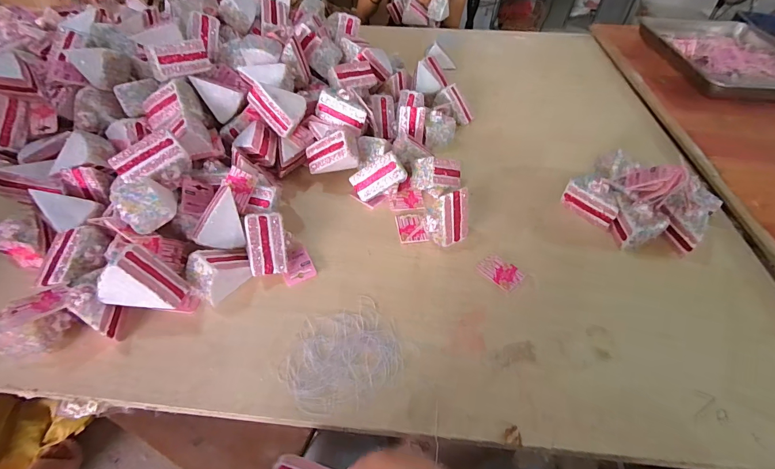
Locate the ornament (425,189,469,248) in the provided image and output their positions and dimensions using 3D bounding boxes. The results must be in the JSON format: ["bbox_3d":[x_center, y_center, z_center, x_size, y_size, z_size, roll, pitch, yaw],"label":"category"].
[{"bbox_3d":[0.090,-0.023,0.520,0.059,0.084,0.042,-24,53,-22],"label":"ornament"}]

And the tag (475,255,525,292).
[{"bbox_3d":[0.164,0.052,0.507,0.040,0.004,0.060,-35,58,-29],"label":"tag"}]

